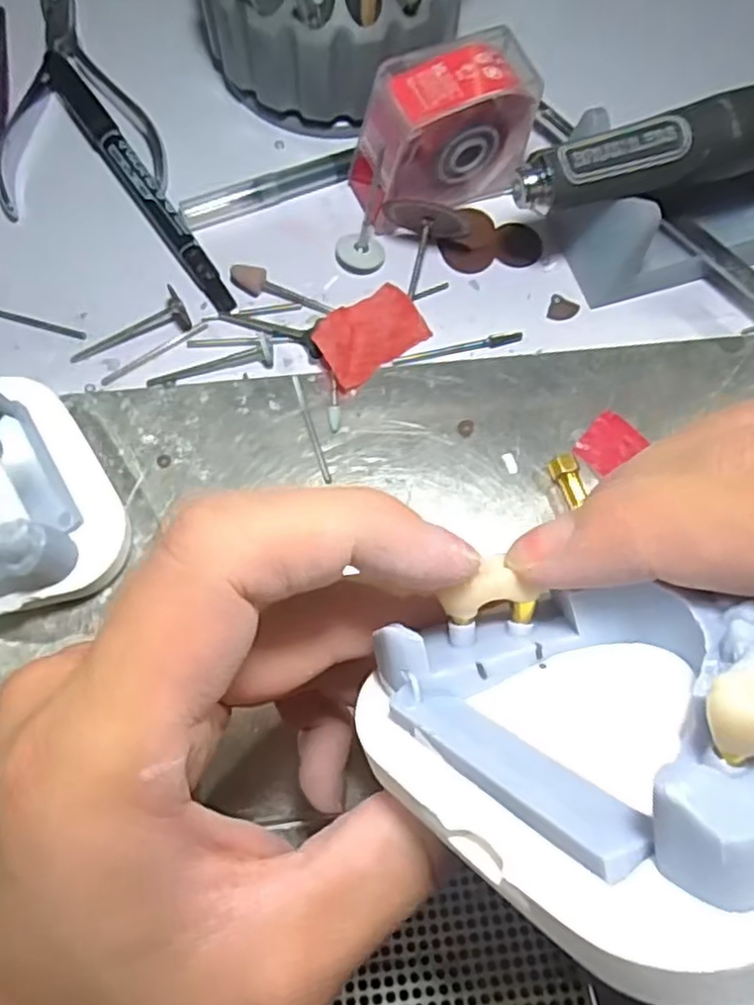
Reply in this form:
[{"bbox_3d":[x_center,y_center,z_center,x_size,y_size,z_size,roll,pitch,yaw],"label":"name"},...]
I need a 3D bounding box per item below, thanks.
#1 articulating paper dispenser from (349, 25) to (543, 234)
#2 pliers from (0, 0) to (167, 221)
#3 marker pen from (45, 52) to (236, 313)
[{"bbox_3d":[0.024,-0.137,0.263,0.067,0.051,0.038,-18,73,-7],"label":"articulating paper dispenser"},{"bbox_3d":[-0.124,-0.173,0.292,0.067,0.008,0.119,-7,72,-4],"label":"pliers"},{"bbox_3d":[-0.096,-0.129,0.278,0.013,0.011,0.135,-32,76,-11],"label":"marker pen"}]

